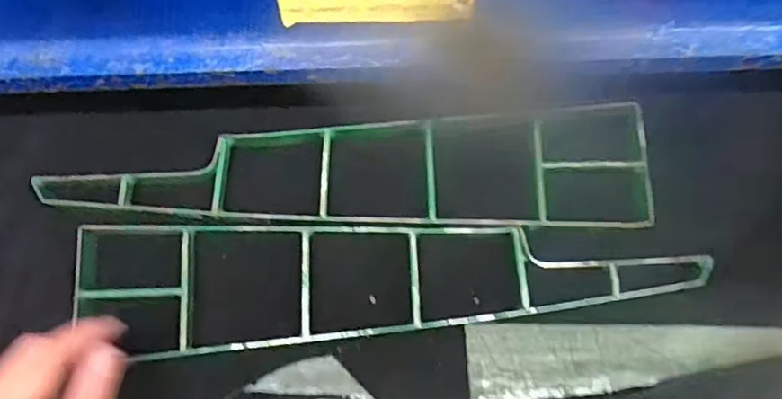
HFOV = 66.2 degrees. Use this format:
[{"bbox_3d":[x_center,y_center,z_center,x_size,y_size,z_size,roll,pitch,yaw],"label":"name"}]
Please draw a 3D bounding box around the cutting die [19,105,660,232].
[{"bbox_3d":[-0.034,-0.029,0.497,0.492,0.028,0.099,0,75,0],"label":"cutting die"}]

